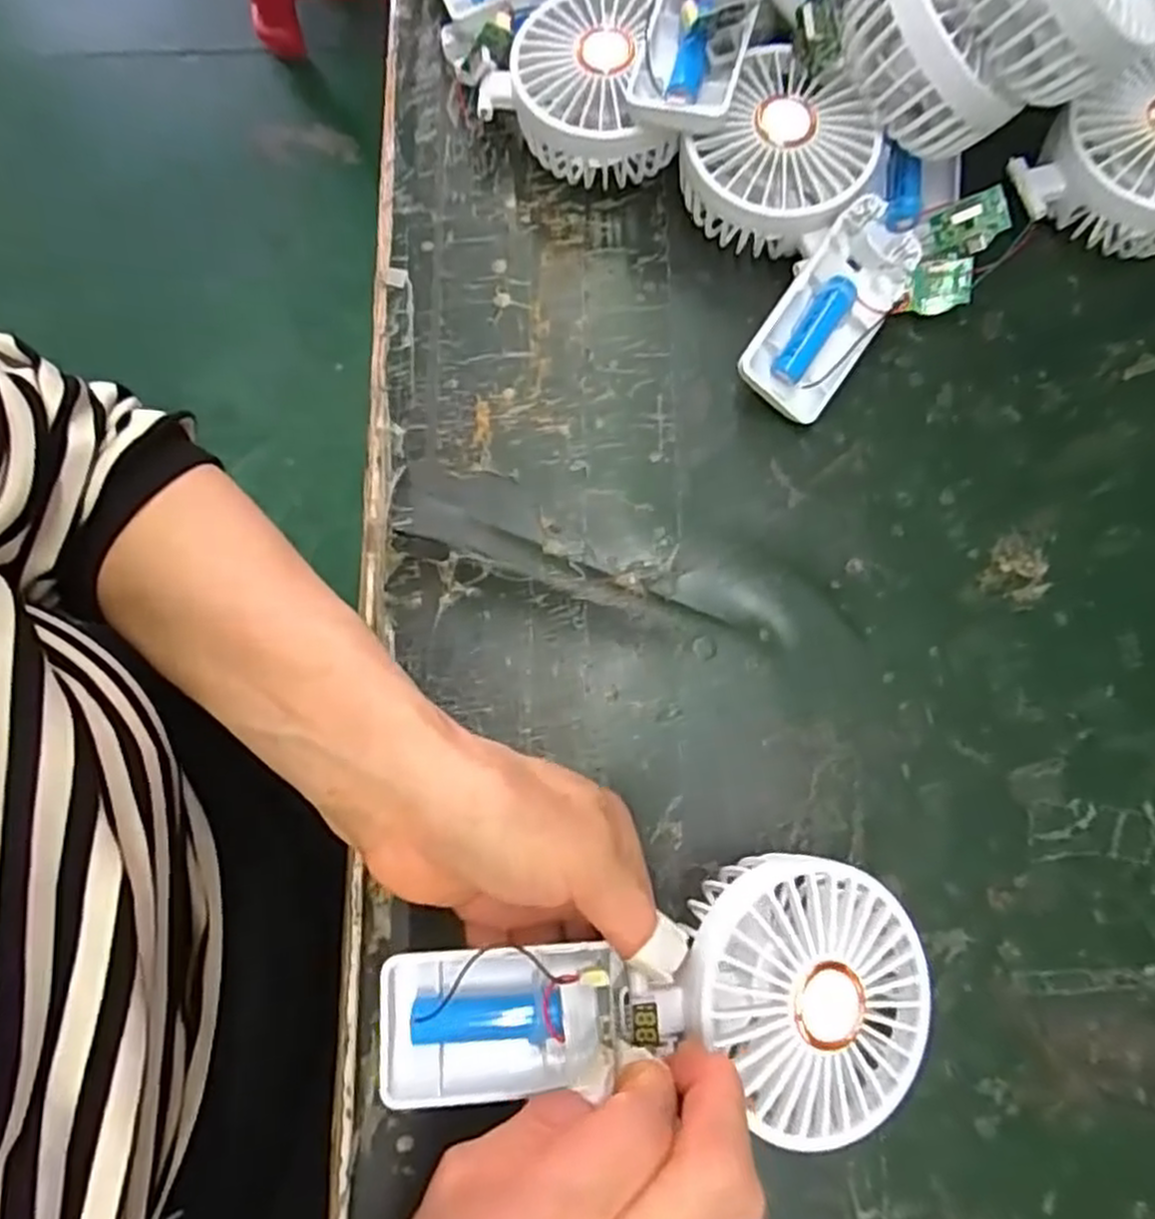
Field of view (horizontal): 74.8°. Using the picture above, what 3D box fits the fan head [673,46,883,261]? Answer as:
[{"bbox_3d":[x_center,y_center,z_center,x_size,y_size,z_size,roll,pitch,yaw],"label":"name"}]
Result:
[{"bbox_3d":[0.093,-0.203,0.349,0.074,0.050,0.079,0,77,1],"label":"fan head"}]

